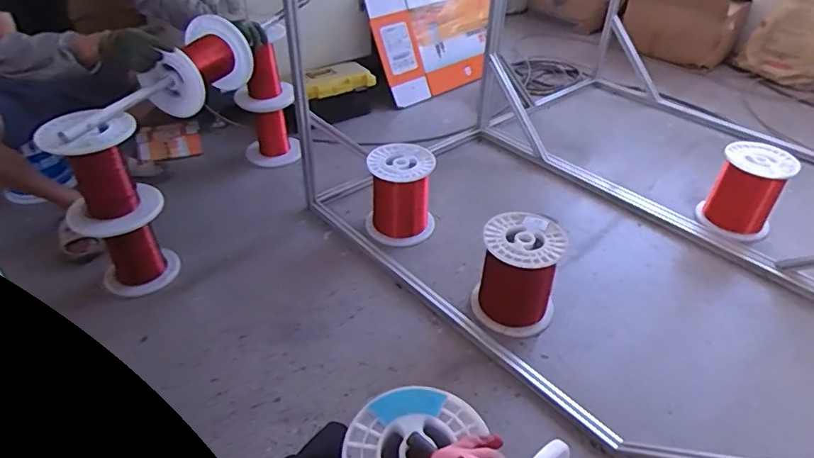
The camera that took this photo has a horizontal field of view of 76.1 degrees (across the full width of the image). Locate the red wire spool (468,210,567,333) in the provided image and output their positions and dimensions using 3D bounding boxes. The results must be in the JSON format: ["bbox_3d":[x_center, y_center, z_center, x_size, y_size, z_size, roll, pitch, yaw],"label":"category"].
[{"bbox_3d":[0.280,0.108,1.310,0.198,0.231,0.195,0,40,0],"label":"red wire spool"}]

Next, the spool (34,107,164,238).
[{"bbox_3d":[-0.749,-0.133,1.280,0.216,0.261,0.228,1,38,-1],"label":"spool"}]

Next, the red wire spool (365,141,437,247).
[{"bbox_3d":[-0.021,-0.107,1.575,0.200,0.238,0.186,0,40,0],"label":"red wire spool"}]

